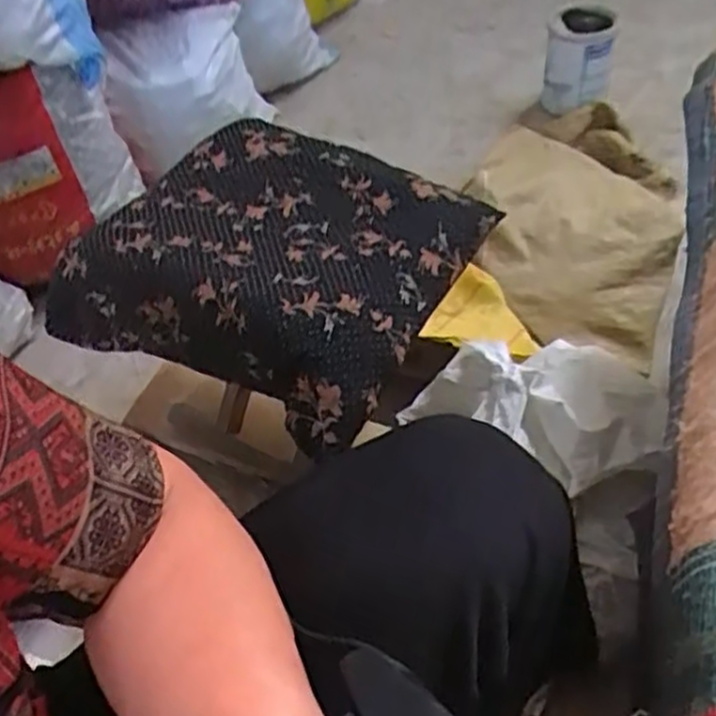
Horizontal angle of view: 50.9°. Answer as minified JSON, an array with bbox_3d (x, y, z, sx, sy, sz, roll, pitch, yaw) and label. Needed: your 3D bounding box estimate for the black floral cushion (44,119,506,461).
[{"bbox_3d":[-0.089,-0.098,0.781,0.371,0.080,0.334,23,55,23],"label":"black floral cushion"}]

